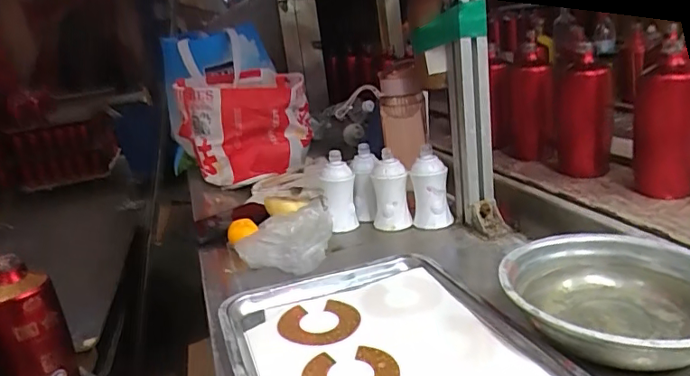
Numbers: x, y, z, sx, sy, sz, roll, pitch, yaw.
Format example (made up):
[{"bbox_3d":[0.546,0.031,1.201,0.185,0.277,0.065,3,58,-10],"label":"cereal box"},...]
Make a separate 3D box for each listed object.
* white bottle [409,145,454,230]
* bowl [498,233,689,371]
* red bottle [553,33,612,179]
[{"bbox_3d":[0.125,0.000,0.769,0.054,0.106,0.052,-8,19,7],"label":"white bottle"},{"bbox_3d":[0.252,0.099,0.481,0.194,0.045,0.195,-9,19,3],"label":"bowl"},{"bbox_3d":[0.386,-0.126,0.849,0.079,0.192,0.092,-1,19,19],"label":"red bottle"}]

